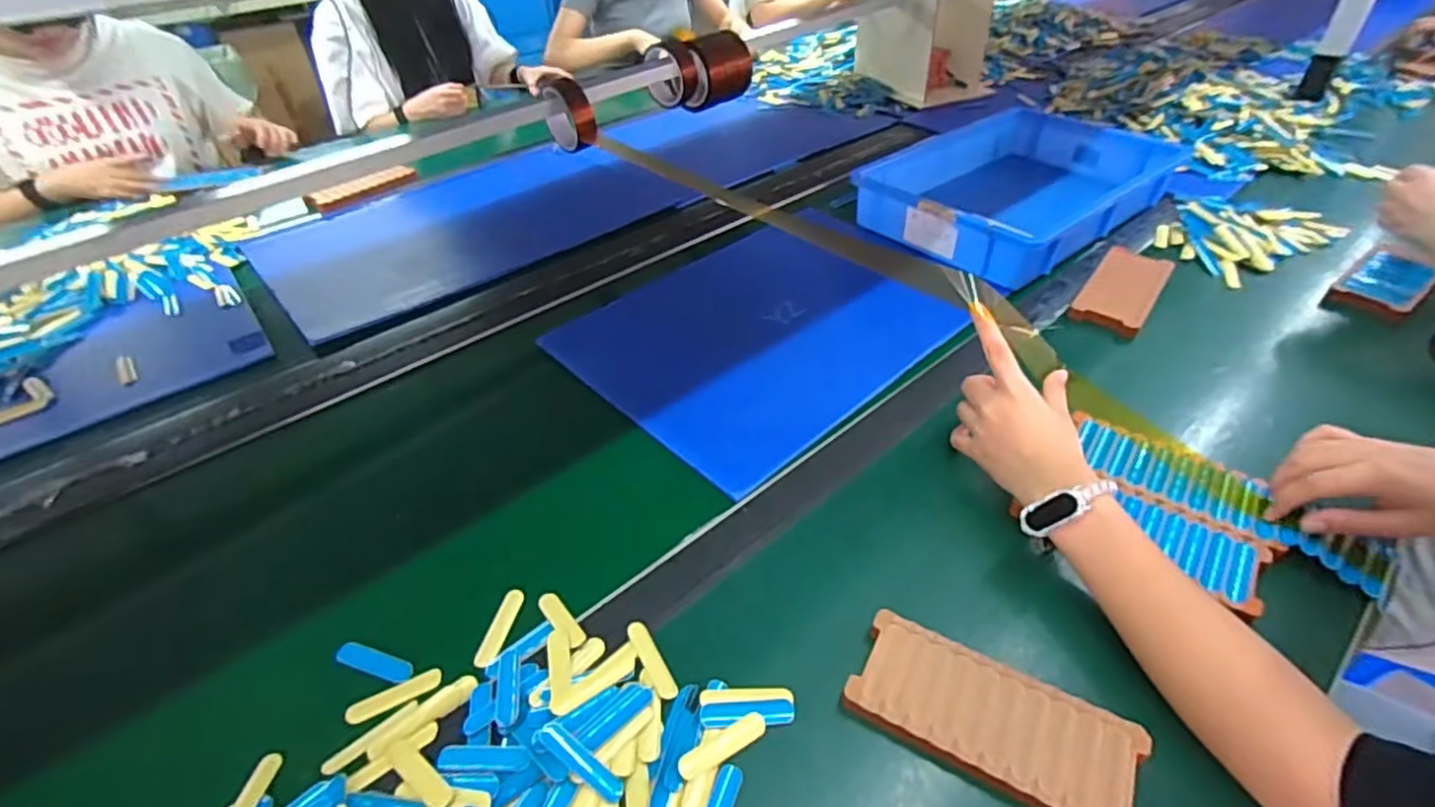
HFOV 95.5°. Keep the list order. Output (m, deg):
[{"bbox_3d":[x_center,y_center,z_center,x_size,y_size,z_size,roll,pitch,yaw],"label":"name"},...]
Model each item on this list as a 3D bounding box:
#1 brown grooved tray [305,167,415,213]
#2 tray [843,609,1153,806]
[{"bbox_3d":[-0.597,-0.366,1.104,0.179,0.034,0.027,-34,51,-31],"label":"brown grooved tray"},{"bbox_3d":[0.177,0.204,0.423,0.172,0.011,0.076,20,46,23],"label":"tray"}]

